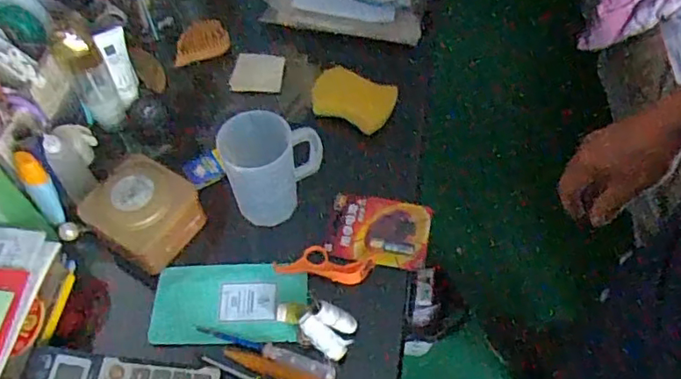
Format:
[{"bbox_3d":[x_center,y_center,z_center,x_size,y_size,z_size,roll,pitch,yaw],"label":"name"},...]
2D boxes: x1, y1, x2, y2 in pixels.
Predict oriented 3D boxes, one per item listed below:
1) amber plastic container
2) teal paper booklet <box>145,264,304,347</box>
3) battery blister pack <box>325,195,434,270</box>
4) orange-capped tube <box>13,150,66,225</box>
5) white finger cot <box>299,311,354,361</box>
[{"bbox_3d":[-0.214,0.025,0.621,0.099,0.070,0.099,27,61,18],"label":"amber plastic container"},{"bbox_3d":[-0.115,0.118,0.599,0.156,0.012,0.086,-3,56,0],"label":"teal paper booklet"},{"bbox_3d":[0.043,0.043,0.635,0.112,0.010,0.080,8,57,7],"label":"battery blister pack"},{"bbox_3d":[-0.320,0.002,0.610,0.025,0.094,0.024,-23,35,-13],"label":"orange-capped tube"},{"bbox_3d":[-0.016,0.144,0.560,0.054,0.017,0.024,40,63,-2],"label":"white finger cot"}]

